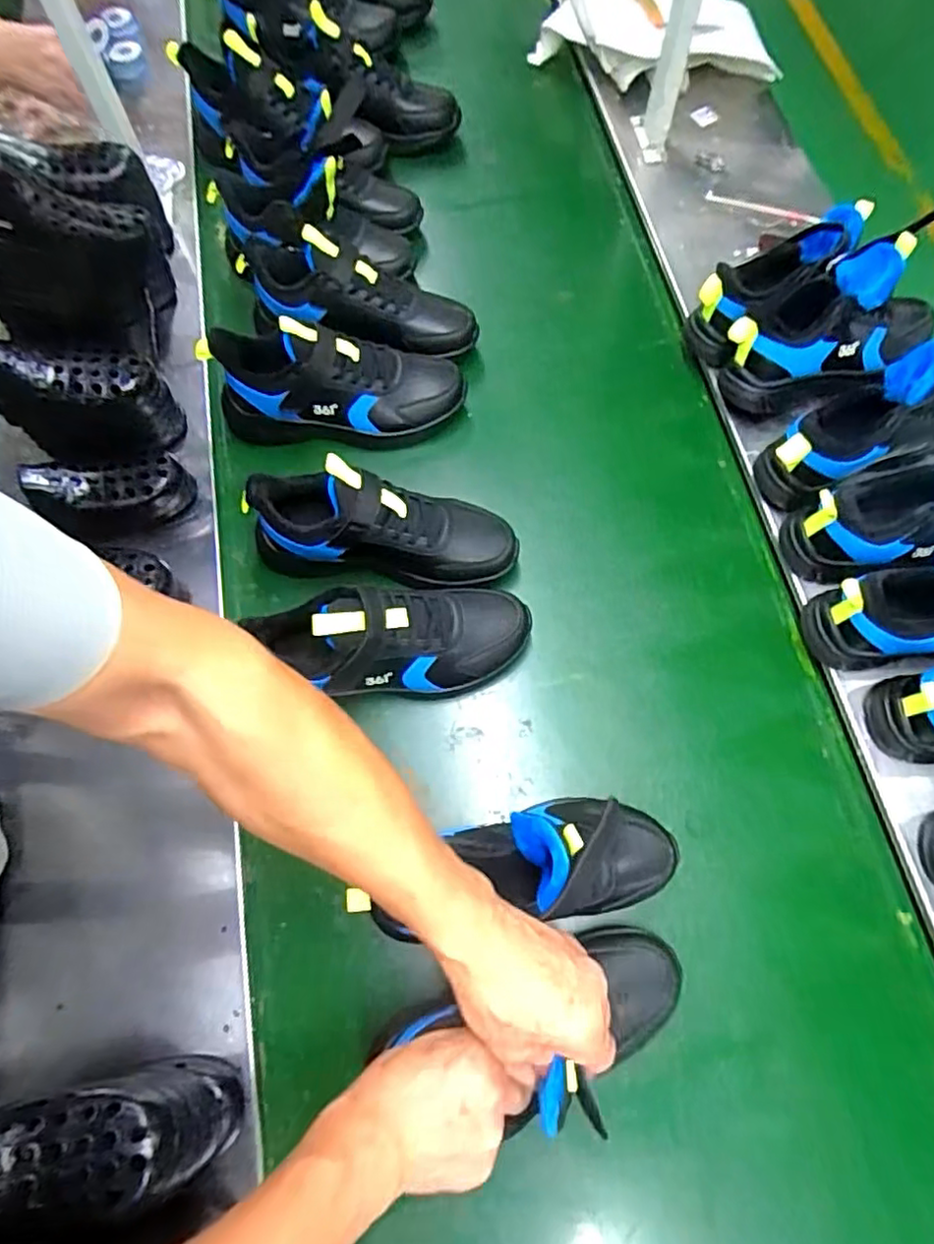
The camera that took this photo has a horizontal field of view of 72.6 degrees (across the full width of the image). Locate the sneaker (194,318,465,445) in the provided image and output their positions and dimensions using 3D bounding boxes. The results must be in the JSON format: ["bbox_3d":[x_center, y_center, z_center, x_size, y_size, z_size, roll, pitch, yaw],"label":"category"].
[{"bbox_3d":[-0.142,-0.258,0.696,0.269,0.105,0.087,-1,70,2],"label":"sneaker"}]

